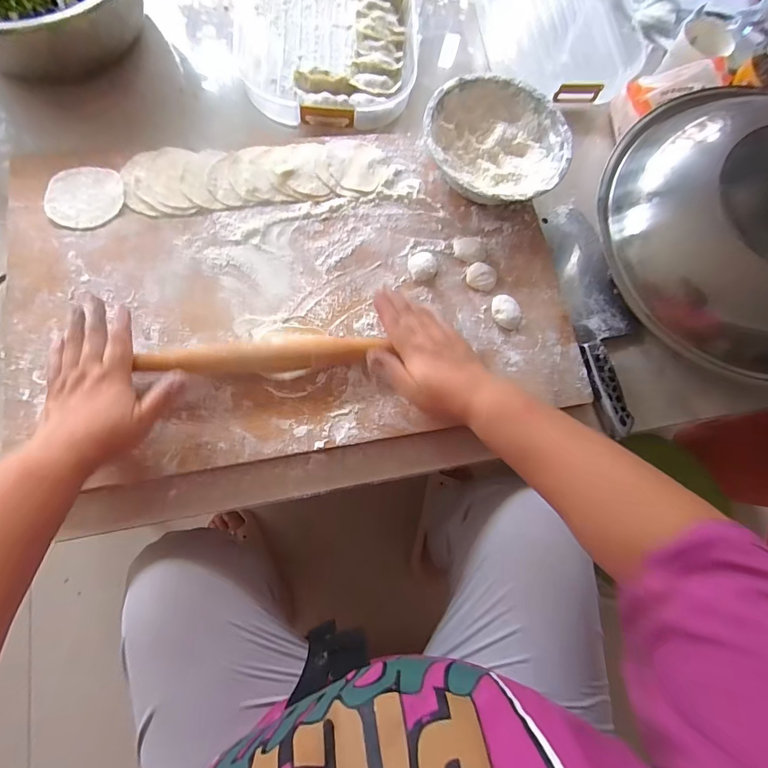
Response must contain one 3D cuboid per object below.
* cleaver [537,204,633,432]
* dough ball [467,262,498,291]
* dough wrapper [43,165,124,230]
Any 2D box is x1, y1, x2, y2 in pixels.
[{"bbox_3d":[0.252,-0.087,0.485,0.076,0.021,0.289,-7,77,-9],"label":"cleaver"},{"bbox_3d":[0.109,-0.118,0.455,0.033,0.011,0.027,17,74,-2],"label":"dough ball"},{"bbox_3d":[-0.311,-0.196,0.429,0.071,0.008,0.070,2,76,-6],"label":"dough wrapper"}]

